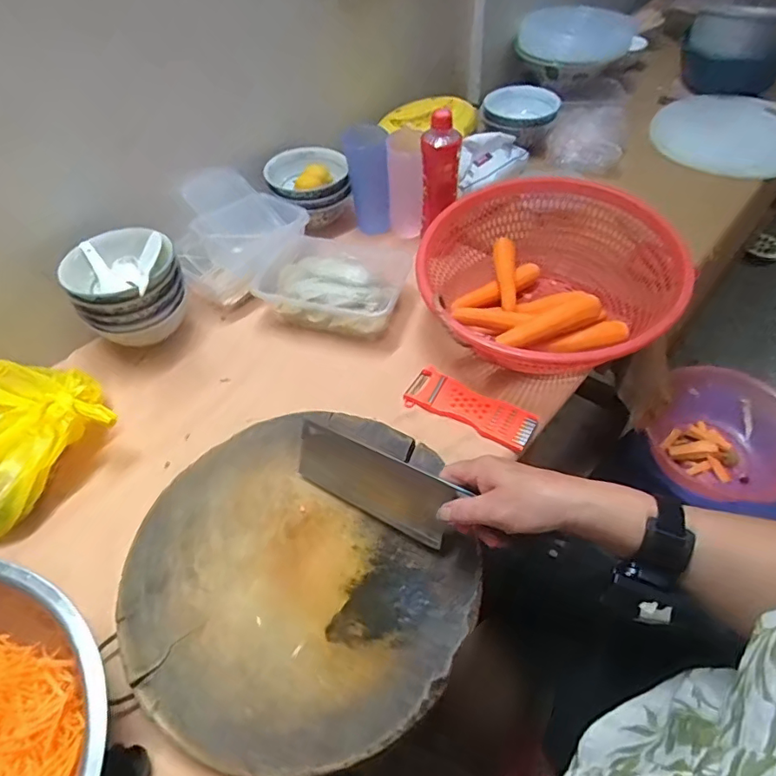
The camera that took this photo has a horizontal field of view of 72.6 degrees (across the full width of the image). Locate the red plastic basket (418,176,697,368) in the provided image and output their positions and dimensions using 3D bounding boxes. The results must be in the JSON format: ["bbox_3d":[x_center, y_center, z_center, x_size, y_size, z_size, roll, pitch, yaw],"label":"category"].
[{"bbox_3d":[0.216,-0.148,0.756,0.340,0.121,0.350,-2,51,2],"label":"red plastic basket"}]

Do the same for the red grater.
[{"bbox_3d":[0.107,0.024,0.696,0.171,0.011,0.068,28,58,24],"label":"red grater"}]

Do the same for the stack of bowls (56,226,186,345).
[{"bbox_3d":[-0.367,-0.140,0.764,0.140,0.121,0.136,-21,52,-13],"label":"stack of bowls"}]

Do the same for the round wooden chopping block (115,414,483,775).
[{"bbox_3d":[-0.092,0.188,0.555,0.341,0.040,0.340,-17,52,-10],"label":"round wooden chopping block"}]

